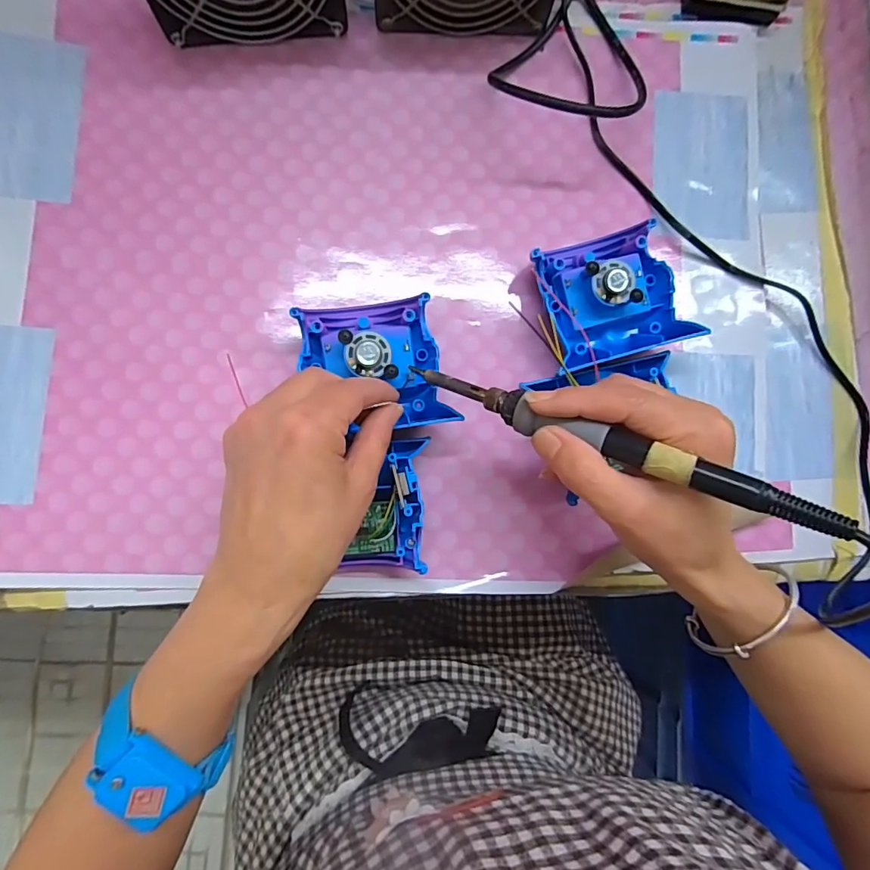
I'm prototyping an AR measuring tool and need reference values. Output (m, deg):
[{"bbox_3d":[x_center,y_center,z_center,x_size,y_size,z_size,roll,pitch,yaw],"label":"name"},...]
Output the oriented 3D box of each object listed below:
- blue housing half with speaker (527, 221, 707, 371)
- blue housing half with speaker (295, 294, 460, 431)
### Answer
[{"bbox_3d":[0.112,-0.090,0.313,0.083,0.040,0.083,-17,86,-6],"label":"blue housing half with speaker"},{"bbox_3d":[-0.036,-0.041,0.290,0.082,0.026,0.079,-10,86,-5],"label":"blue housing half with speaker"}]

